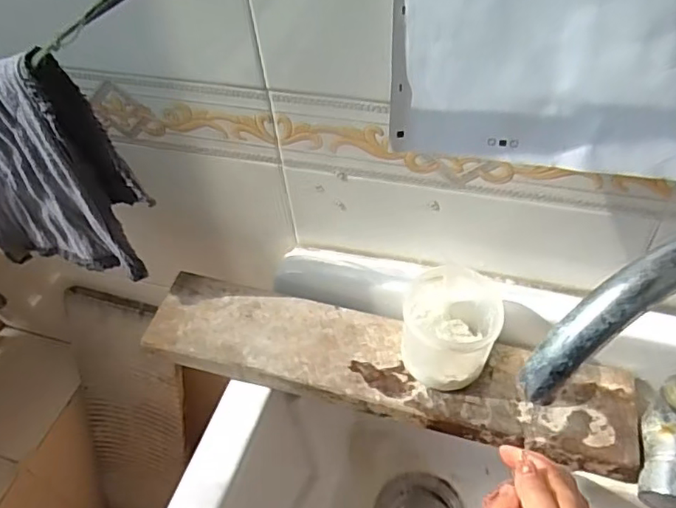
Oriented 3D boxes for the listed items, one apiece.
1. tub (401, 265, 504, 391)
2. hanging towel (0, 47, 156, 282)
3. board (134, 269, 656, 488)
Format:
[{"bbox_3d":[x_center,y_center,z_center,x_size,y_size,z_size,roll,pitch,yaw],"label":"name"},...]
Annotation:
[{"bbox_3d":[0.103,0.072,0.532,0.083,0.086,0.084,-3,48,3],"label":"tub"},{"bbox_3d":[-0.275,-0.075,0.527,0.196,0.234,0.031,11,50,15],"label":"hanging towel"},{"bbox_3d":[0.043,0.106,0.560,0.465,0.018,0.101,11,52,10],"label":"board"}]

